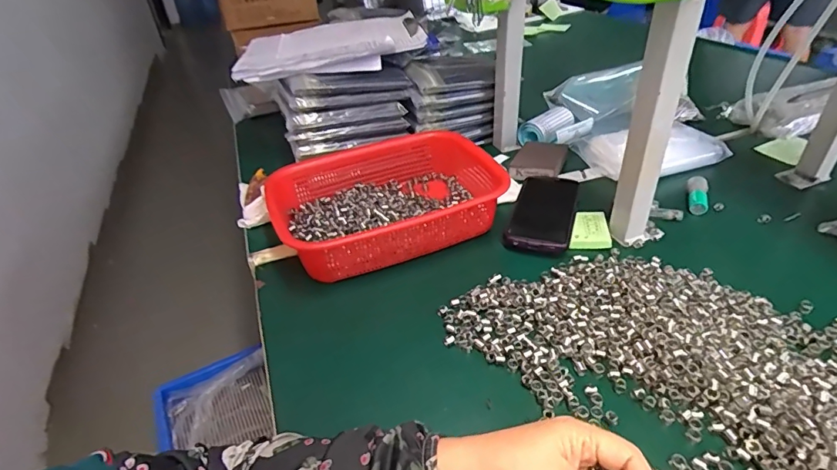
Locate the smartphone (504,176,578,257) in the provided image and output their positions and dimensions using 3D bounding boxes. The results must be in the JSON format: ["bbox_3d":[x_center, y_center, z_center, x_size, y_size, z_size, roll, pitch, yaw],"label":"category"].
[{"bbox_3d":[0.169,-0.037,0.614,0.078,0.016,0.171,11,38,21],"label":"smartphone"}]

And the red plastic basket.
[{"bbox_3d":[-0.026,-0.046,0.616,0.297,0.077,0.204,-17,37,-16],"label":"red plastic basket"}]

